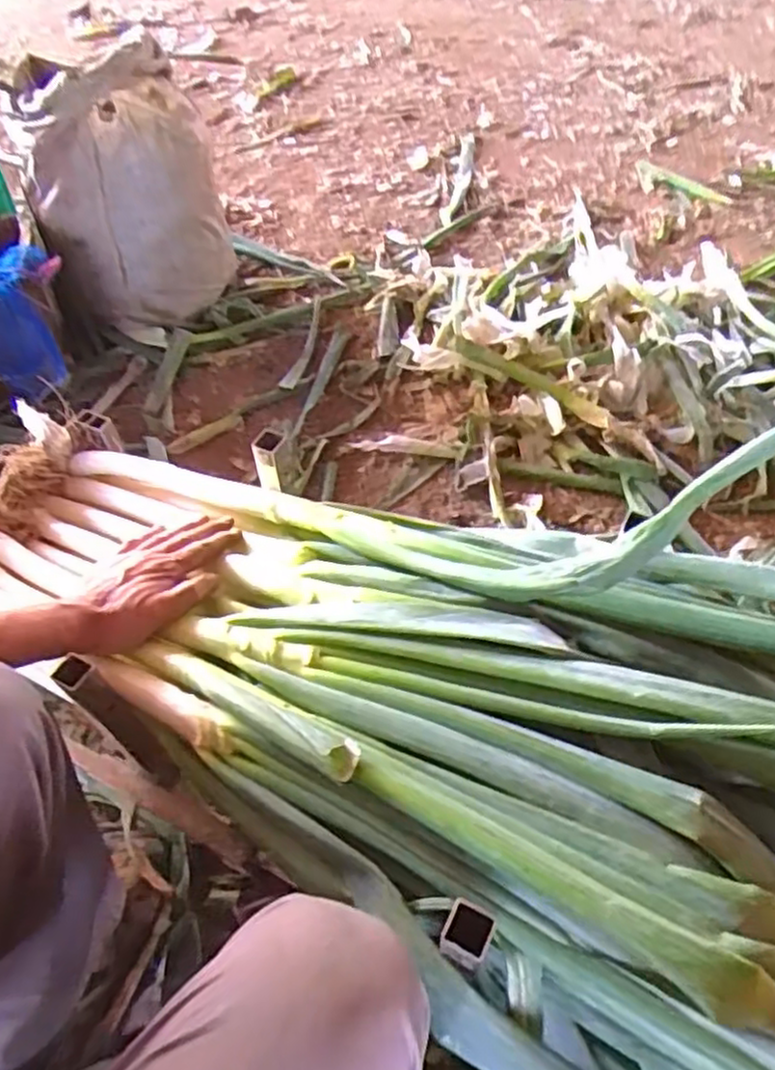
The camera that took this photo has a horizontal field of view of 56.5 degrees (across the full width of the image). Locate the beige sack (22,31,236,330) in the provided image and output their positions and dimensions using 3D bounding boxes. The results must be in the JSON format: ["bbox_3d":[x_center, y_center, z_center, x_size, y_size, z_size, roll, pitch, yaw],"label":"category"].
[{"bbox_3d":[-0.458,-0.605,1.298,0.299,0.406,0.205,-31,58,-21],"label":"beige sack"}]

